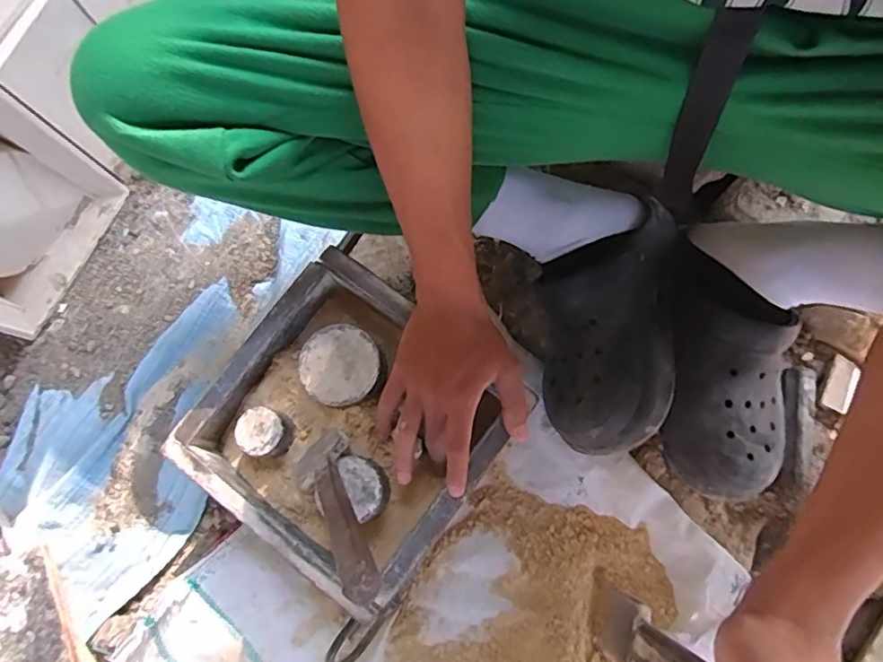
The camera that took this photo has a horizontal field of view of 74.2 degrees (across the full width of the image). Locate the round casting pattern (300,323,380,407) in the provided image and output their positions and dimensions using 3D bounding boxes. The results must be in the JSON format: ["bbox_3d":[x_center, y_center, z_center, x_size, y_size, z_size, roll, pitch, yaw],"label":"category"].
[{"bbox_3d":[-0.091,0.033,0.534,0.069,0.032,0.070,-1,78,5],"label":"round casting pattern"}]

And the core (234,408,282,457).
[{"bbox_3d":[-0.162,0.092,0.527,0.039,0.031,0.041,-1,78,5],"label":"core"}]

